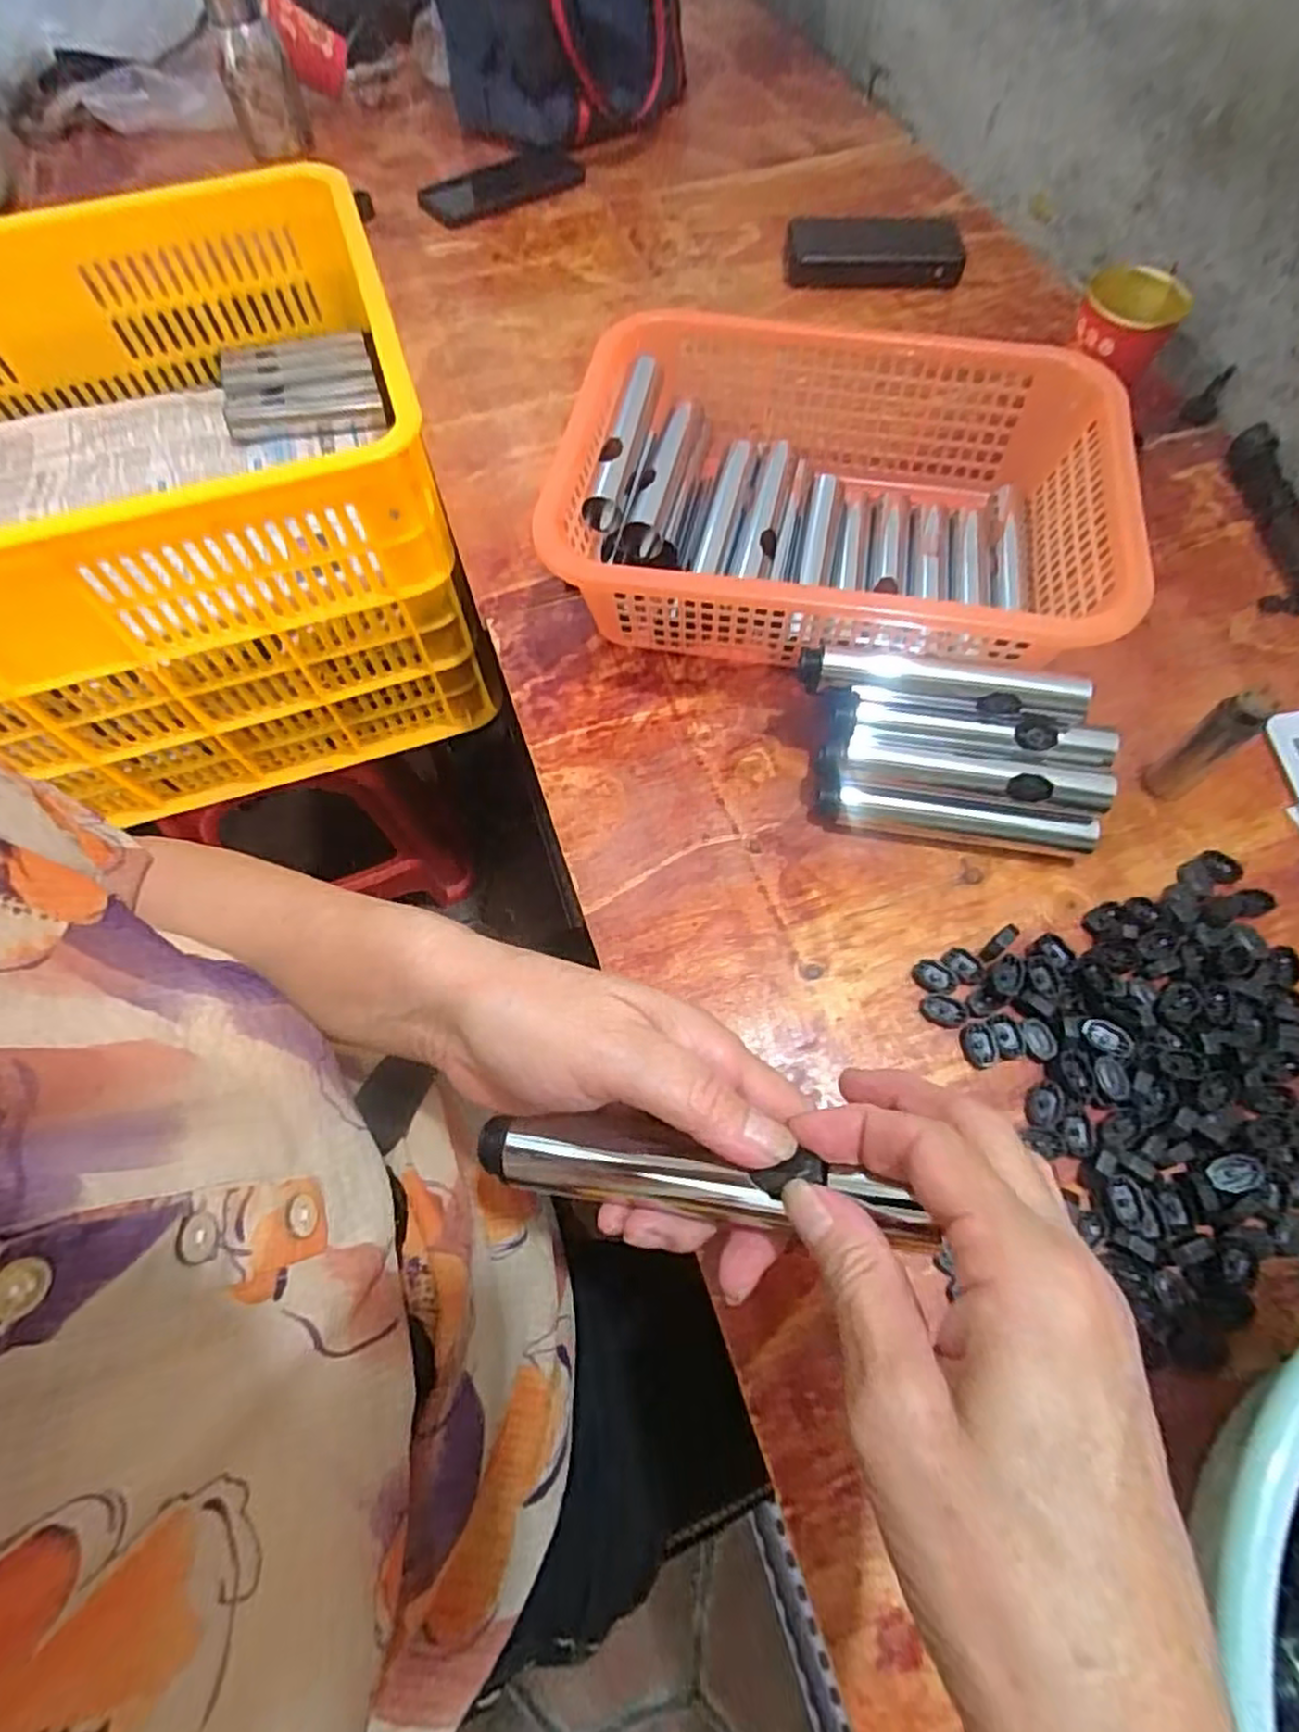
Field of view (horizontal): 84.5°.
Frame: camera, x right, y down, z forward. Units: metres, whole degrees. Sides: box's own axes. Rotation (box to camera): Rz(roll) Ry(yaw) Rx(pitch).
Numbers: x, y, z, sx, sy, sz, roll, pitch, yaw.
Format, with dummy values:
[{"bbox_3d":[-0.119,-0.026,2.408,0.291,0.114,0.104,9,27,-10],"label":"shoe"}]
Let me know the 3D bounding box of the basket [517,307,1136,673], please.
[{"bbox_3d":[0.115,-0.231,0.471,0.336,0.094,0.249,8,65,5],"label":"basket"}]

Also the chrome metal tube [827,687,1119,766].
[{"bbox_3d":[0.177,-0.076,0.395,0.151,0.018,0.019,10,65,6],"label":"chrome metal tube"}]

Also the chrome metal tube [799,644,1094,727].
[{"bbox_3d":[0.160,-0.101,0.392,0.150,0.023,0.020,10,65,6],"label":"chrome metal tube"}]

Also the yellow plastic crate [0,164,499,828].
[{"bbox_3d":[-0.509,-0.302,0.652,0.615,0.305,0.409,-16,65,-6],"label":"yellow plastic crate"}]

